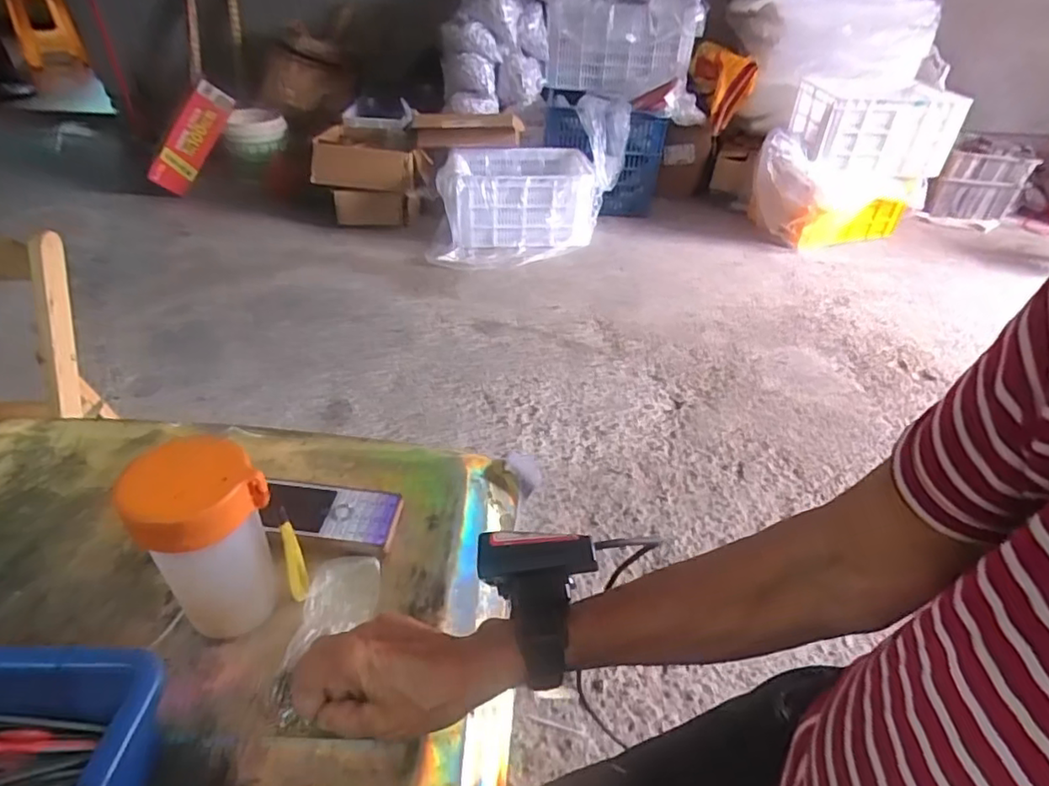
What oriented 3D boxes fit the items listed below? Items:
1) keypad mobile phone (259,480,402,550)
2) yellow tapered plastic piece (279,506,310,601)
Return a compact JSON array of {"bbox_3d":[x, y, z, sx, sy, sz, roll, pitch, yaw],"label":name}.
[{"bbox_3d":[-0.155,0.096,0.475,0.106,0.010,0.050,6,37,3],"label":"keypad mobile phone"},{"bbox_3d":[-0.155,0.113,0.403,0.012,0.090,0.009,-18,42,-26],"label":"yellow tapered plastic piece"}]

